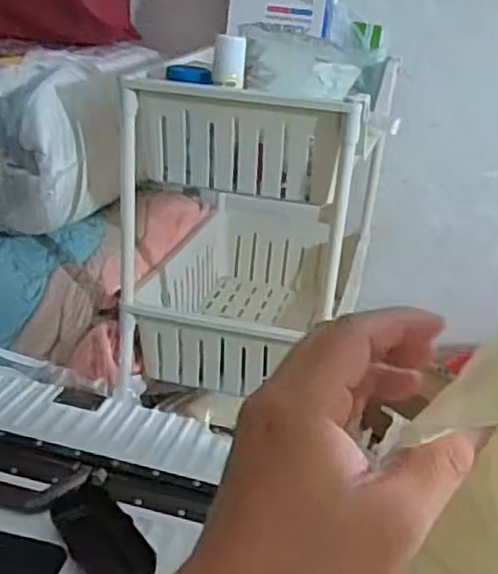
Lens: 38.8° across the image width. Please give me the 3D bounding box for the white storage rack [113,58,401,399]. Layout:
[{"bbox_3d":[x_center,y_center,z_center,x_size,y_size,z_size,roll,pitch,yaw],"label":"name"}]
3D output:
[{"bbox_3d":[0.022,-0.101,0.977,0.270,0.394,0.387,9,27,13],"label":"white storage rack"}]

